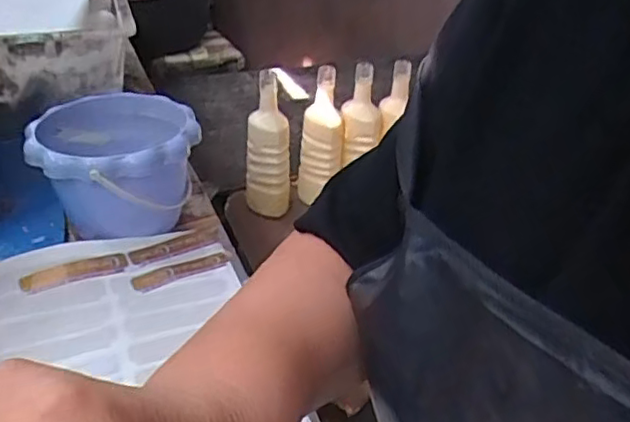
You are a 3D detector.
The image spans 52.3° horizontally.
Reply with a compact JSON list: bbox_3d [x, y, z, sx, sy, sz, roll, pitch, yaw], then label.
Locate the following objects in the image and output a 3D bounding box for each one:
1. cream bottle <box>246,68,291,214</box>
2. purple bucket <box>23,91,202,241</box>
[{"bbox_3d":[-0.085,-0.114,1.187,0.081,0.260,0.089,0,31,-7],"label":"cream bottle"},{"bbox_3d":[-0.192,-0.038,0.643,0.149,0.114,0.155,3,31,-2],"label":"purple bucket"}]

